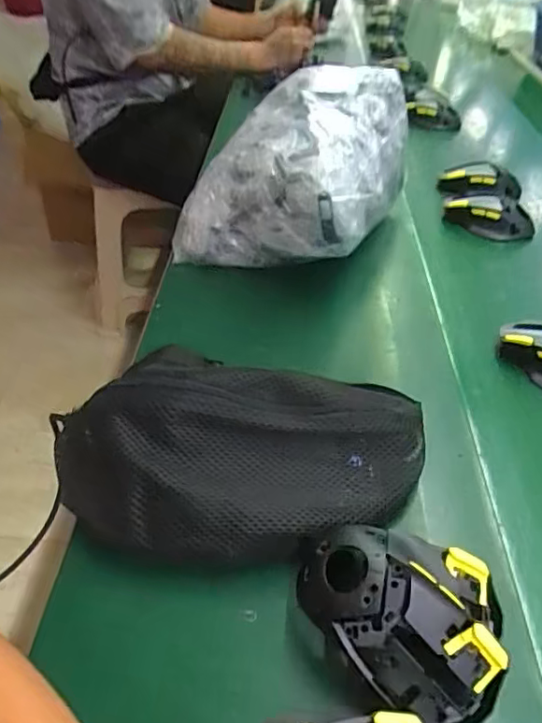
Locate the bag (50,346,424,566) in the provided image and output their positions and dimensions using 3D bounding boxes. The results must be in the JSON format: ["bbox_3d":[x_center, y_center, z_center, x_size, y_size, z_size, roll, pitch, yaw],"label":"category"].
[{"bbox_3d":[-0.012,0.066,0.391,0.245,0.061,0.124,4,40,1],"label":"bag"}]

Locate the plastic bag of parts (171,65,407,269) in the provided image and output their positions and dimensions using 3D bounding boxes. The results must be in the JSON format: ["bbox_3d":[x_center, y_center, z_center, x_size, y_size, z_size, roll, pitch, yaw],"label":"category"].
[{"bbox_3d":[0.023,-0.212,0.659,0.217,0.181,0.236,16,42,15],"label":"plastic bag of parts"}]

